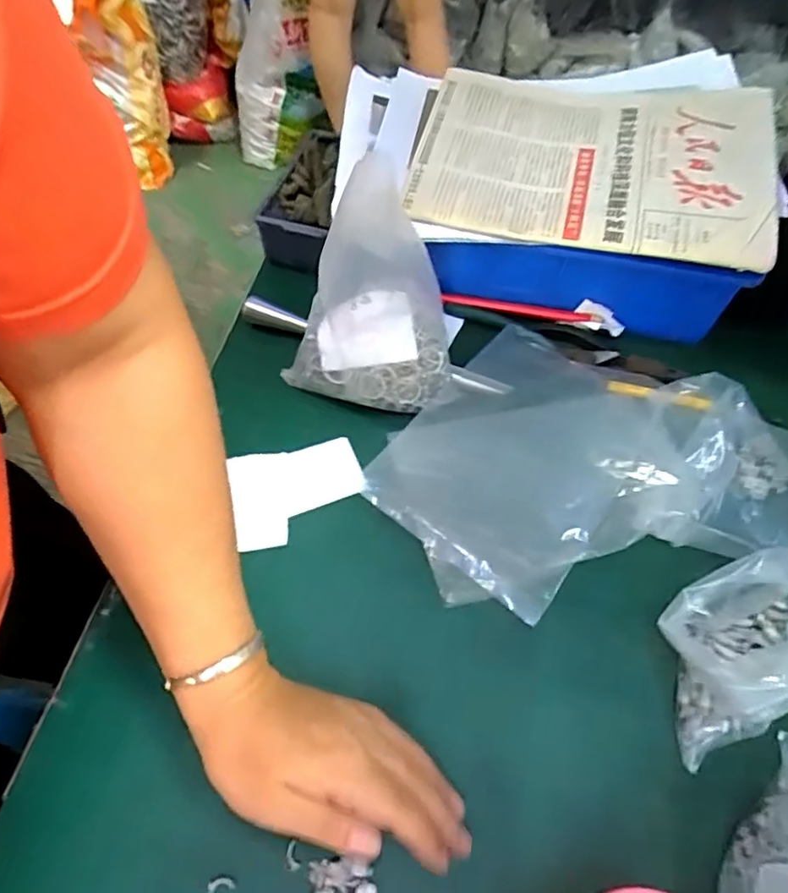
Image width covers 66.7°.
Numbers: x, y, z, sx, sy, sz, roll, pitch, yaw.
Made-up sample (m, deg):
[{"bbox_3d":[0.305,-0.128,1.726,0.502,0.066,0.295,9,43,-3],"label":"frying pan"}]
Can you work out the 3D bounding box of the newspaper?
[{"bbox_3d":[0.144,-0.220,0.460,0.258,0.026,0.170,10,66,14],"label":"newspaper"}]

